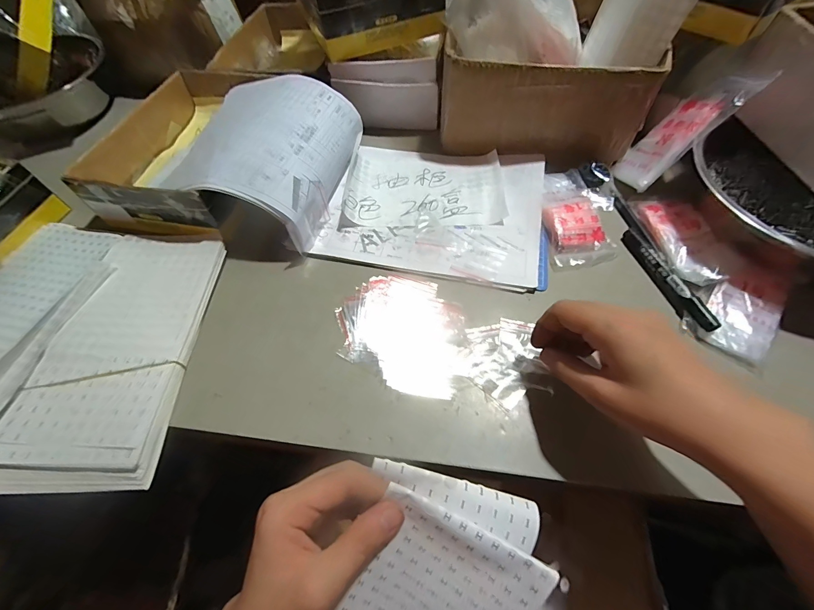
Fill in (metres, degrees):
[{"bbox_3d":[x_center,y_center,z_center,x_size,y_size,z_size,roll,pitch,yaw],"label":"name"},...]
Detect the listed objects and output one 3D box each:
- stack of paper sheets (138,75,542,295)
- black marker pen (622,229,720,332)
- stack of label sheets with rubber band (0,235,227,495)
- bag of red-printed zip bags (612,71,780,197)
[{"bbox_3d":[-0.054,-0.157,0.408,0.446,0.070,0.216,10,59,6],"label":"stack of paper sheets"},{"bbox_3d":[0.269,-0.030,0.358,0.019,0.015,0.131,-13,59,-5],"label":"black marker pen"},{"bbox_3d":[-0.273,0.040,0.334,0.130,0.022,0.248,0,58,3],"label":"stack of label sheets with rubber band"},{"bbox_3d":[0.316,-0.204,0.403,0.013,0.148,0.075,34,26,-27],"label":"bag of red-printed zip bags"}]

